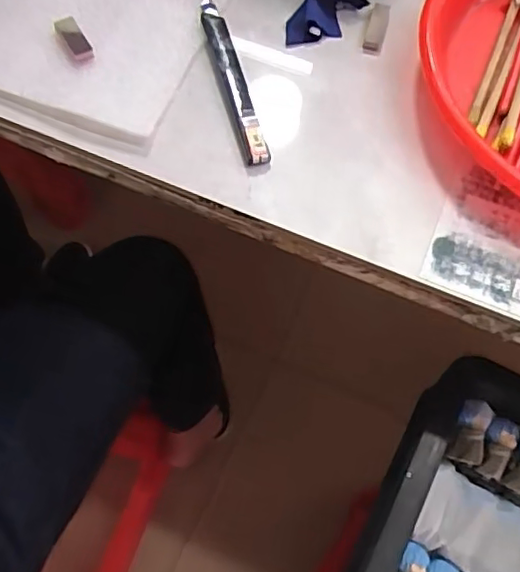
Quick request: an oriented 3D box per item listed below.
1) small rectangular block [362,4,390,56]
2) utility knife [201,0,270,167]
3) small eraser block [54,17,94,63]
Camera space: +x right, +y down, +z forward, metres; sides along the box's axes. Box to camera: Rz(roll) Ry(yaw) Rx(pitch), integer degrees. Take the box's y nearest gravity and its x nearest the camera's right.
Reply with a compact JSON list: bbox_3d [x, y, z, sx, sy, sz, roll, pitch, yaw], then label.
[{"bbox_3d":[0.081,-0.178,0.411,0.013,0.006,0.037,13,81,4],"label":"small rectangular block"},{"bbox_3d":[-0.019,-0.139,0.390,0.015,0.012,0.139,-14,69,-7],"label":"utility knife"},{"bbox_3d":[-0.124,-0.165,0.397,0.014,0.005,0.036,-29,71,-12],"label":"small eraser block"}]

